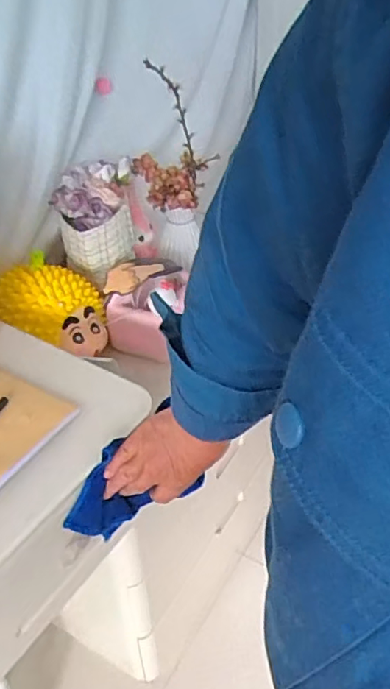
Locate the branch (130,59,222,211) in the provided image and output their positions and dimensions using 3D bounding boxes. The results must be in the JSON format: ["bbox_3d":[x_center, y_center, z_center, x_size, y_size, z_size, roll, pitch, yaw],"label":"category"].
[{"bbox_3d":[-0.037,-0.347,0.988,0.149,0.219,0.075,2,38,4],"label":"branch"}]

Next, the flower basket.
[{"bbox_3d":[-0.174,-0.219,0.993,0.131,0.157,0.151,-2,38,-2],"label":"flower basket"}]

